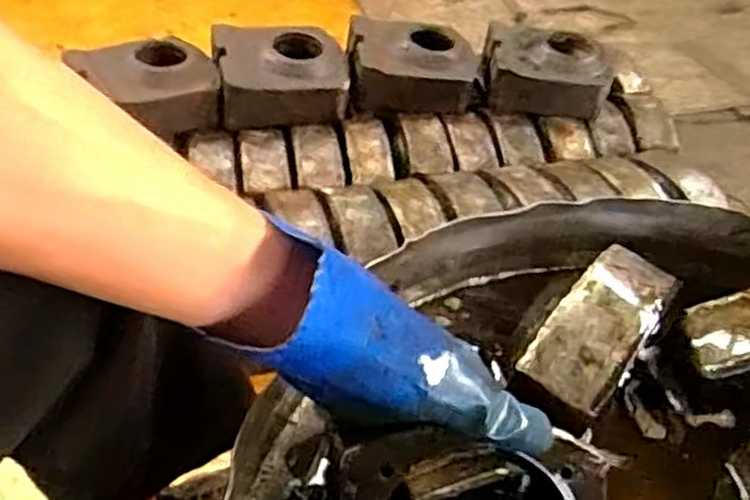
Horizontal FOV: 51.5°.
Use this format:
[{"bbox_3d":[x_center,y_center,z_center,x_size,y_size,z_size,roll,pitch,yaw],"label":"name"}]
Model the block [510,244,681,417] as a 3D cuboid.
[{"bbox_3d":[0.160,0.047,0.535,0.059,0.033,0.142,28,46,25],"label":"block"}]

